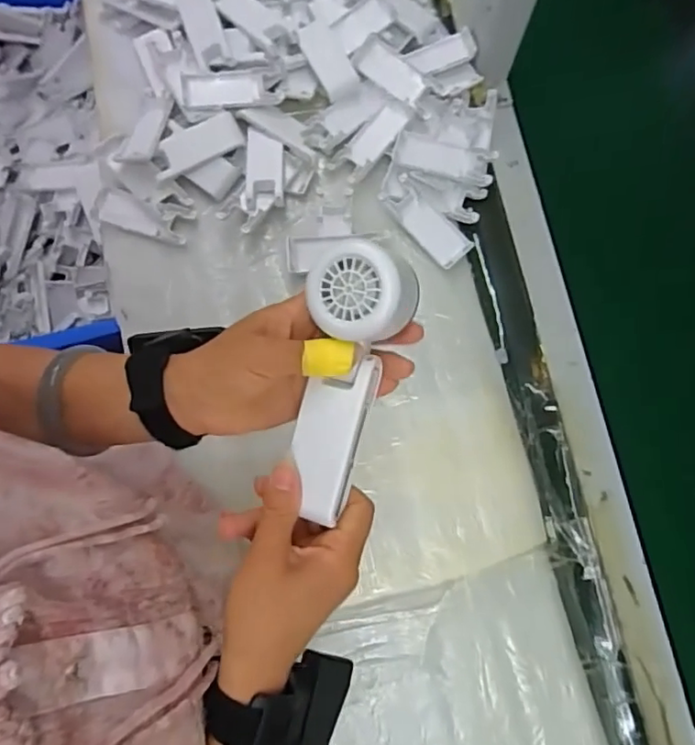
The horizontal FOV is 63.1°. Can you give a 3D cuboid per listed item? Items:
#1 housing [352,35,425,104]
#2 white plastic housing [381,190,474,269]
[{"bbox_3d":[0.048,-0.325,0.609,0.080,0.011,0.041,37,79,7],"label":"housing"},{"bbox_3d":[0.083,-0.152,0.588,0.040,0.011,0.097,-41,82,-9],"label":"white plastic housing"}]

